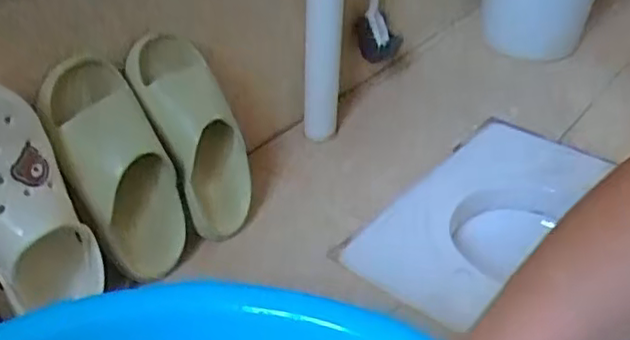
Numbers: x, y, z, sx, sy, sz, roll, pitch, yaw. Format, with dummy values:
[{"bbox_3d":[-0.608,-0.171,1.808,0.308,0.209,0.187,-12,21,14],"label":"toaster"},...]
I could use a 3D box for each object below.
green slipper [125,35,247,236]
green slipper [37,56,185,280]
[{"bbox_3d":[-0.122,-0.036,0.716,0.057,0.228,0.095,-5,24,44],"label":"green slipper"},{"bbox_3d":[-0.194,0.000,0.657,0.093,0.224,0.058,-32,17,-38],"label":"green slipper"}]

